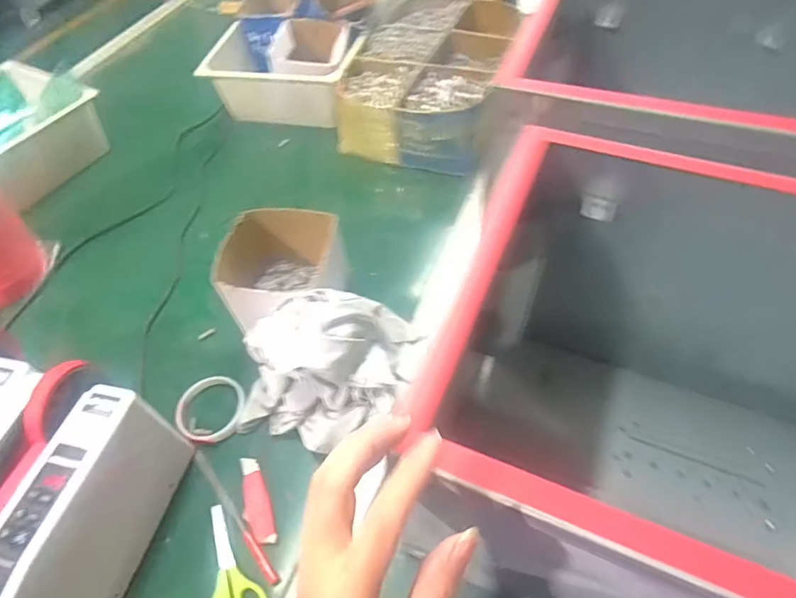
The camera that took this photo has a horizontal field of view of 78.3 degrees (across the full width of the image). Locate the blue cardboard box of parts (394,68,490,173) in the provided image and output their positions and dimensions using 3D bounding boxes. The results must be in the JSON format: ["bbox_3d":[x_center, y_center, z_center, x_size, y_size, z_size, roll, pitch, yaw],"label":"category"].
[{"bbox_3d":[0.080,-0.308,0.854,0.140,0.110,0.126,11,56,12],"label":"blue cardboard box of parts"}]

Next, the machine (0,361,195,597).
[{"bbox_3d":[-0.337,0.203,0.487,0.141,0.146,0.234,8,55,10],"label":"machine"}]

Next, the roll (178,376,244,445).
[{"bbox_3d":[-0.230,0.135,0.605,0.077,0.020,0.084,-2,54,3],"label":"roll"}]

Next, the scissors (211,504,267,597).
[{"bbox_3d":[-0.179,0.279,0.509,0.057,0.011,0.128,-23,55,-11],"label":"scissors"}]

